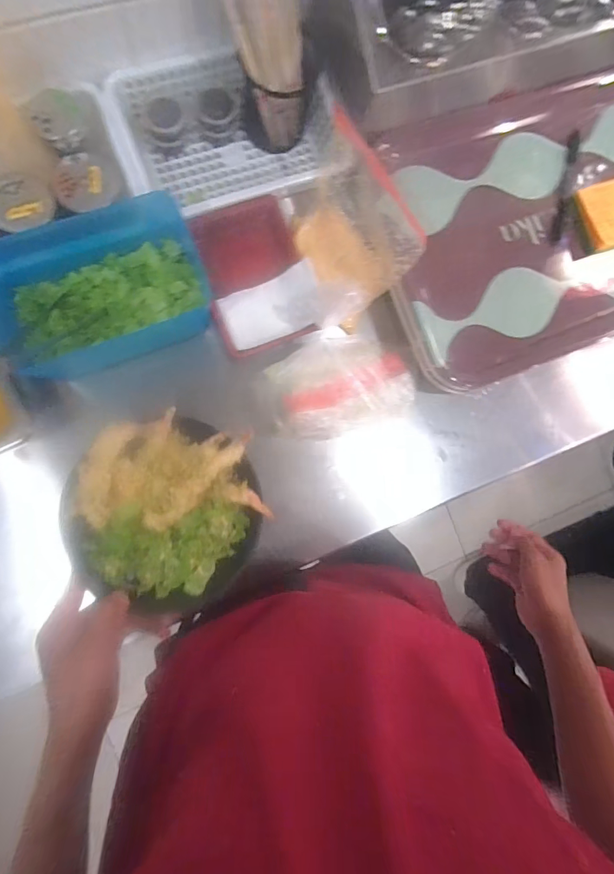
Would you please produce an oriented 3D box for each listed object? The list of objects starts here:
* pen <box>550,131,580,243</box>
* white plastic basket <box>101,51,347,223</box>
[{"bbox_3d":[0.318,-0.308,0.530,0.015,0.014,0.140,14,87,-8],"label":"pen"},{"bbox_3d":[-0.093,-0.354,0.510,0.241,0.065,0.162,-20,92,-8],"label":"white plastic basket"}]

